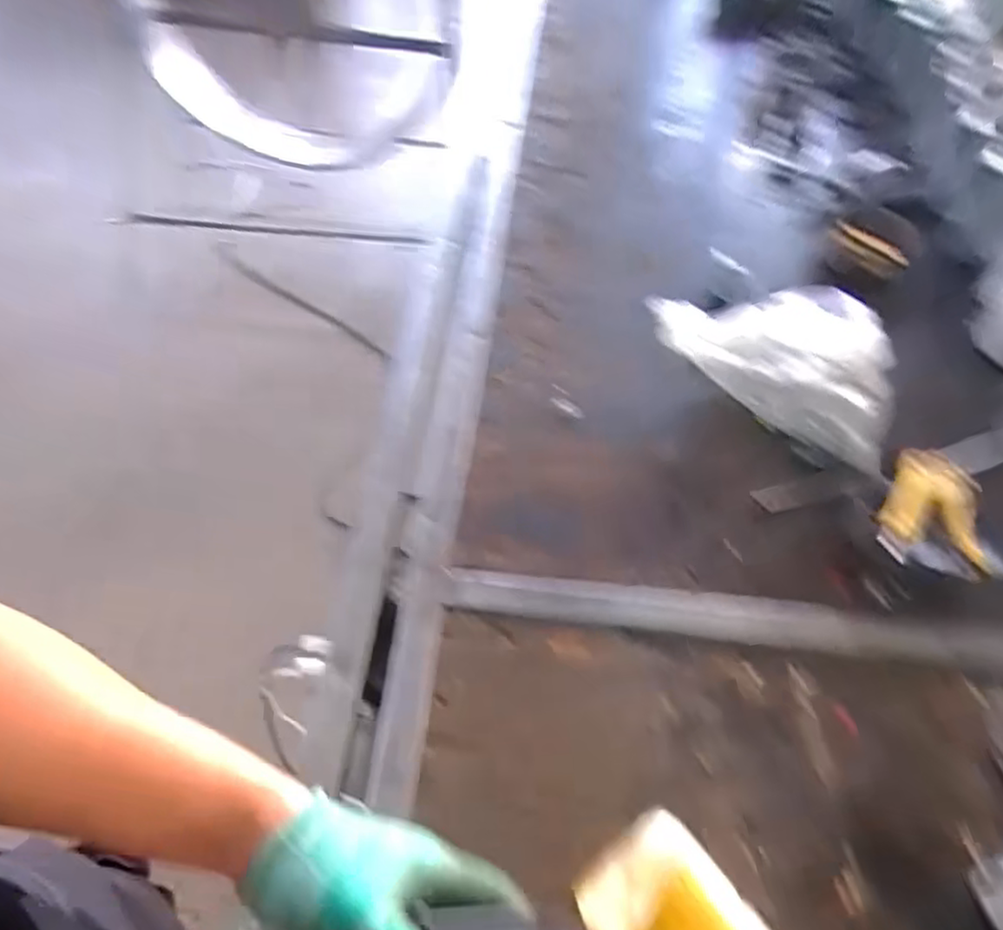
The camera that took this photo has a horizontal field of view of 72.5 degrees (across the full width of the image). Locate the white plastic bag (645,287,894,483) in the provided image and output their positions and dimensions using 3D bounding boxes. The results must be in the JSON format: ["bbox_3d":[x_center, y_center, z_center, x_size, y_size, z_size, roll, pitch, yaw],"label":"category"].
[{"bbox_3d":[0.325,-0.118,0.826,0.300,0.138,0.134,17,56,6],"label":"white plastic bag"}]

